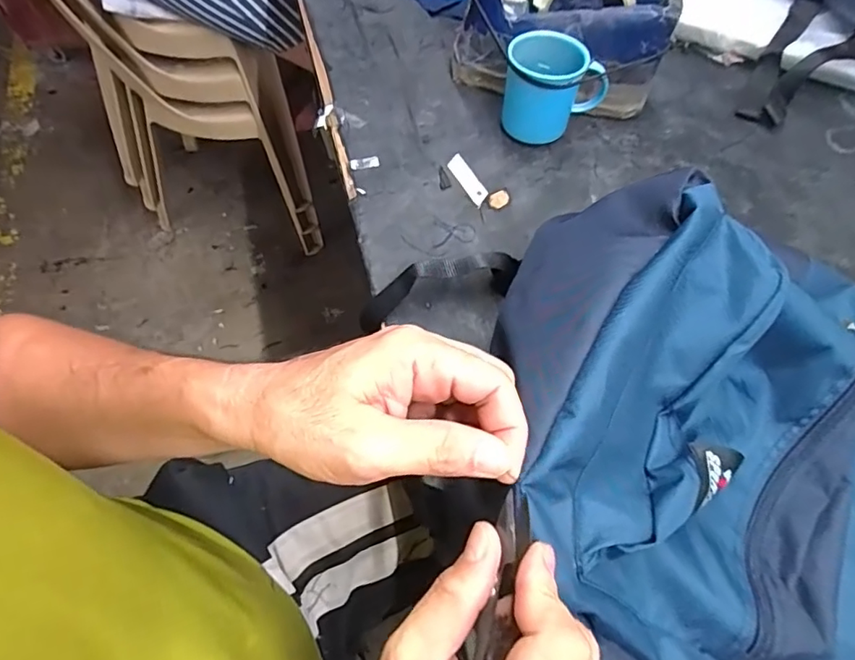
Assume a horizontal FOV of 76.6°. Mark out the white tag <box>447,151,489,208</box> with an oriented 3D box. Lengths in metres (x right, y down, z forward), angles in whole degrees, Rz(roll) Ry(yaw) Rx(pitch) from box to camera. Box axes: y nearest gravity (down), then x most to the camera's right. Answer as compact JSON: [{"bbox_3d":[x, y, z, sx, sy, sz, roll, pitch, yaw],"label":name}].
[{"bbox_3d":[0.041,-0.149,0.541,0.021,0.005,0.064,-26,68,-15],"label":"white tag"}]

